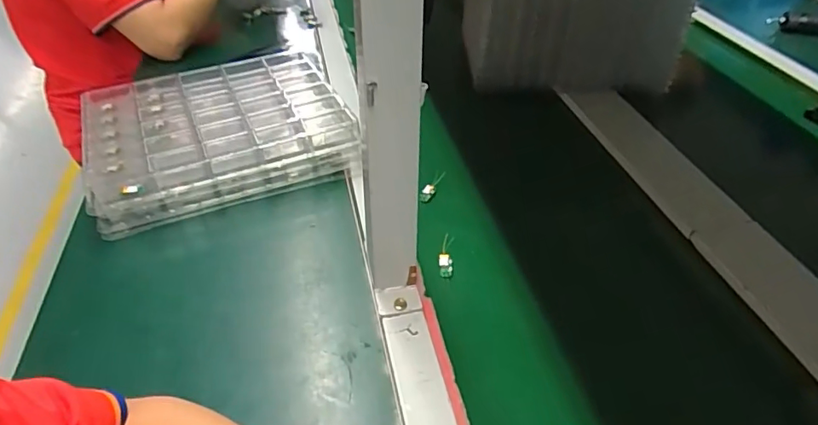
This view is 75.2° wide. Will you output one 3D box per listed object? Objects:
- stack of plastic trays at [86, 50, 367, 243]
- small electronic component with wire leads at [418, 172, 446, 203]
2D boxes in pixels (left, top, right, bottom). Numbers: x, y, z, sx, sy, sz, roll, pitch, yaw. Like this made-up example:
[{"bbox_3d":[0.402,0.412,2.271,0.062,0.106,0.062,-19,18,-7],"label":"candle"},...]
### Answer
[{"bbox_3d":[-0.233,-0.101,0.660,0.289,0.070,0.233,-15,43,-19],"label":"stack of plastic trays"},{"bbox_3d":[0.029,-0.031,0.637,0.014,0.011,0.047,28,66,28],"label":"small electronic component with wire leads"}]

